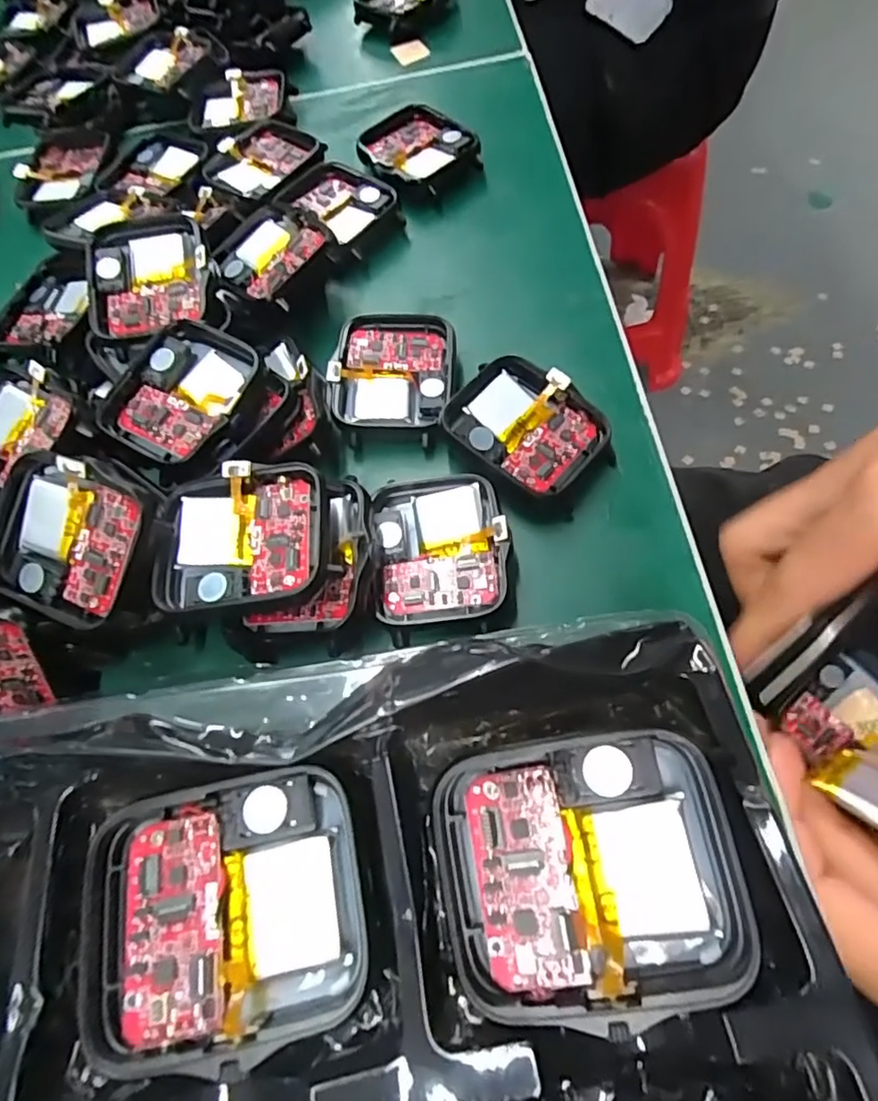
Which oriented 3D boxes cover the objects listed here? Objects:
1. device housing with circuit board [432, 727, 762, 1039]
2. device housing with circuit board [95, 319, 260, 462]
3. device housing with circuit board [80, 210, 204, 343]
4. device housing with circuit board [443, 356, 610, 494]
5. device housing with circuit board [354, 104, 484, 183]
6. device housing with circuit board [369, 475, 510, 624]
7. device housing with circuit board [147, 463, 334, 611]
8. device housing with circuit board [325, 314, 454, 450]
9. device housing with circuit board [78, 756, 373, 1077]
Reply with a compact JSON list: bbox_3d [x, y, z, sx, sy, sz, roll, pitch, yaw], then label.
[{"bbox_3d":[0.022,0.048,0.088,0.043,0.012,0.036,-8,65,4],"label":"device housing with circuit board"},{"bbox_3d":[-0.075,-0.046,0.169,0.039,0.007,0.043,32,74,20],"label":"device housing with circuit board"},{"bbox_3d":[-0.093,-0.088,0.188,0.039,0.011,0.040,-10,79,0],"label":"device housing with circuit board"},{"bbox_3d":[0.025,-0.036,0.170,0.041,0.009,0.036,31,73,20],"label":"device housing with circuit board"},{"bbox_3d":[-0.009,-0.157,0.232,0.036,0.009,0.041,-38,66,-10],"label":"device housing with circuit board"},{"bbox_3d":[-0.001,-0.002,0.158,0.035,0.008,0.040,-8,65,4],"label":"device housing with circuit board"},{"bbox_3d":[-0.048,-0.004,0.144,0.041,0.008,0.035,-9,64,4],"label":"device housing with circuit board"},{"bbox_3d":[-0.014,-0.055,0.184,0.037,0.009,0.044,0,65,8],"label":"device housing with circuit board"},{"bbox_3d":[-0.034,0.056,0.093,0.042,0.007,0.037,-11,64,3],"label":"device housing with circuit board"}]

